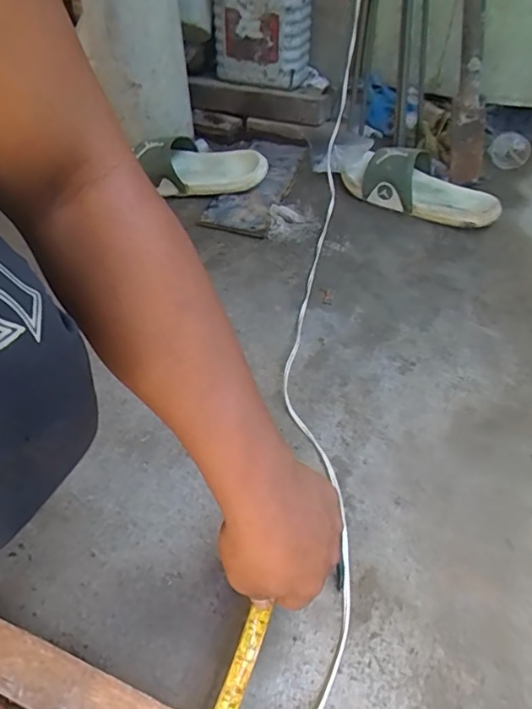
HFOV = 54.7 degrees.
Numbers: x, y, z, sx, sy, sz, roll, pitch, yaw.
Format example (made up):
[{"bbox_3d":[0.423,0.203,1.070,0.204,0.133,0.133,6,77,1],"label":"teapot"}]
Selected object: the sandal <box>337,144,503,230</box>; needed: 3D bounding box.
[{"bbox_3d":[0.267,-0.292,0.886,0.261,0.080,0.090,21,52,16],"label":"sandal"}]

